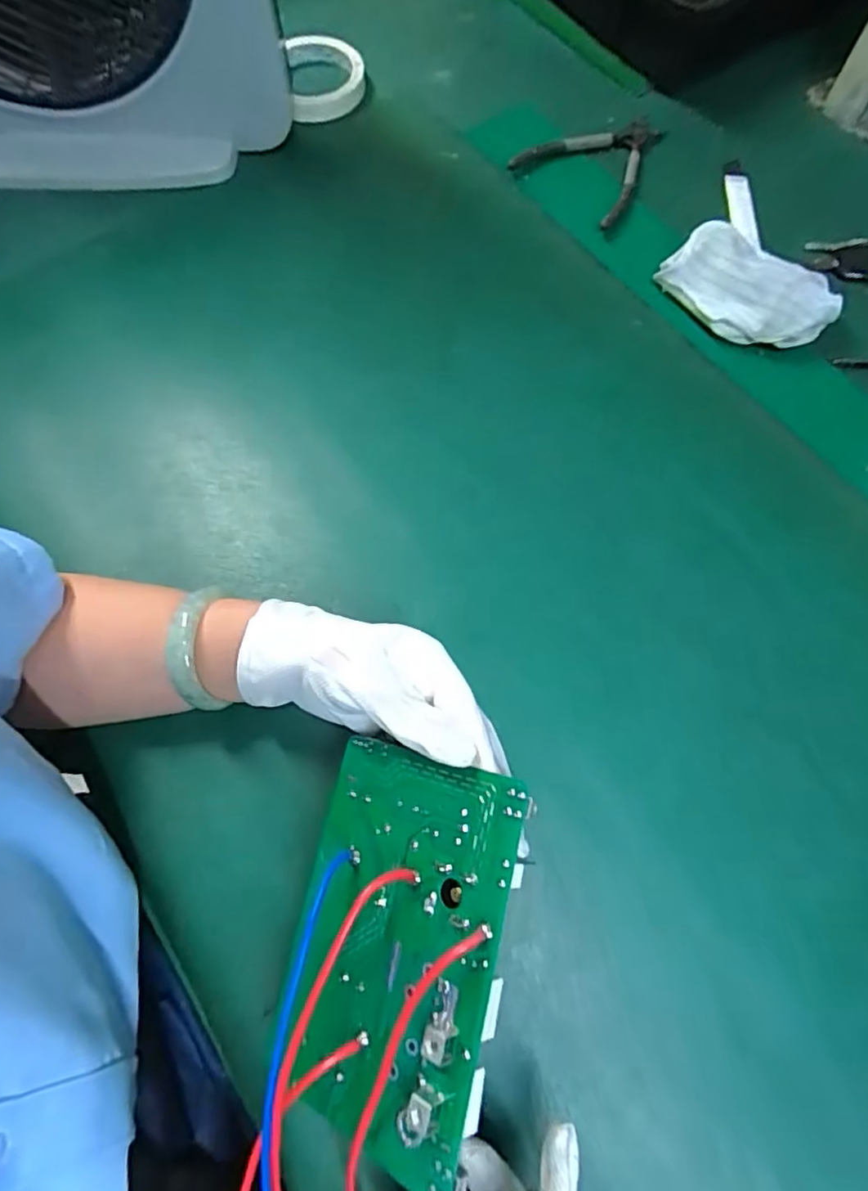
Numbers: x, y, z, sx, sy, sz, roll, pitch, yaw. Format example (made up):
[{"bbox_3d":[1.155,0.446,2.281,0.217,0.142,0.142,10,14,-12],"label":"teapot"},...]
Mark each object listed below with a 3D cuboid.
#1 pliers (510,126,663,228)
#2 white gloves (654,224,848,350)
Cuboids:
[{"bbox_3d":[0.148,-0.384,0.531,0.108,0.008,0.128,42,75,14],"label":"pliers"},{"bbox_3d":[0.247,-0.239,0.471,0.091,0.032,0.118,-38,74,-13],"label":"white gloves"}]

